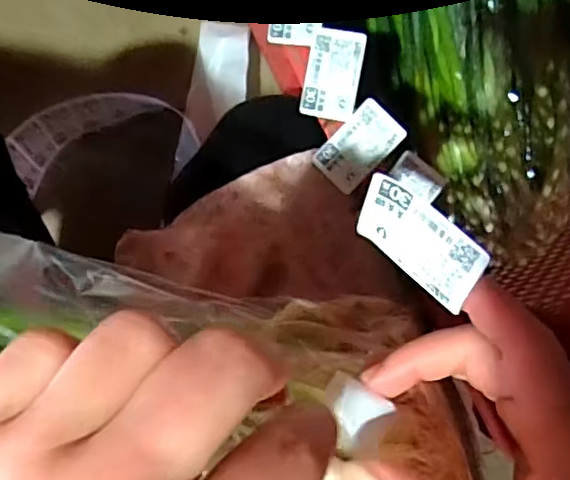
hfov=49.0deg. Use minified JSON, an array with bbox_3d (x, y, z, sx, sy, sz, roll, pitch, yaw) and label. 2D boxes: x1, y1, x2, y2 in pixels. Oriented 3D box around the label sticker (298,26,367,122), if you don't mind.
[{"bbox_3d":[0.028,-0.096,0.361,0.031,0.004,0.051,12,95,5],"label":"label sticker"}]

